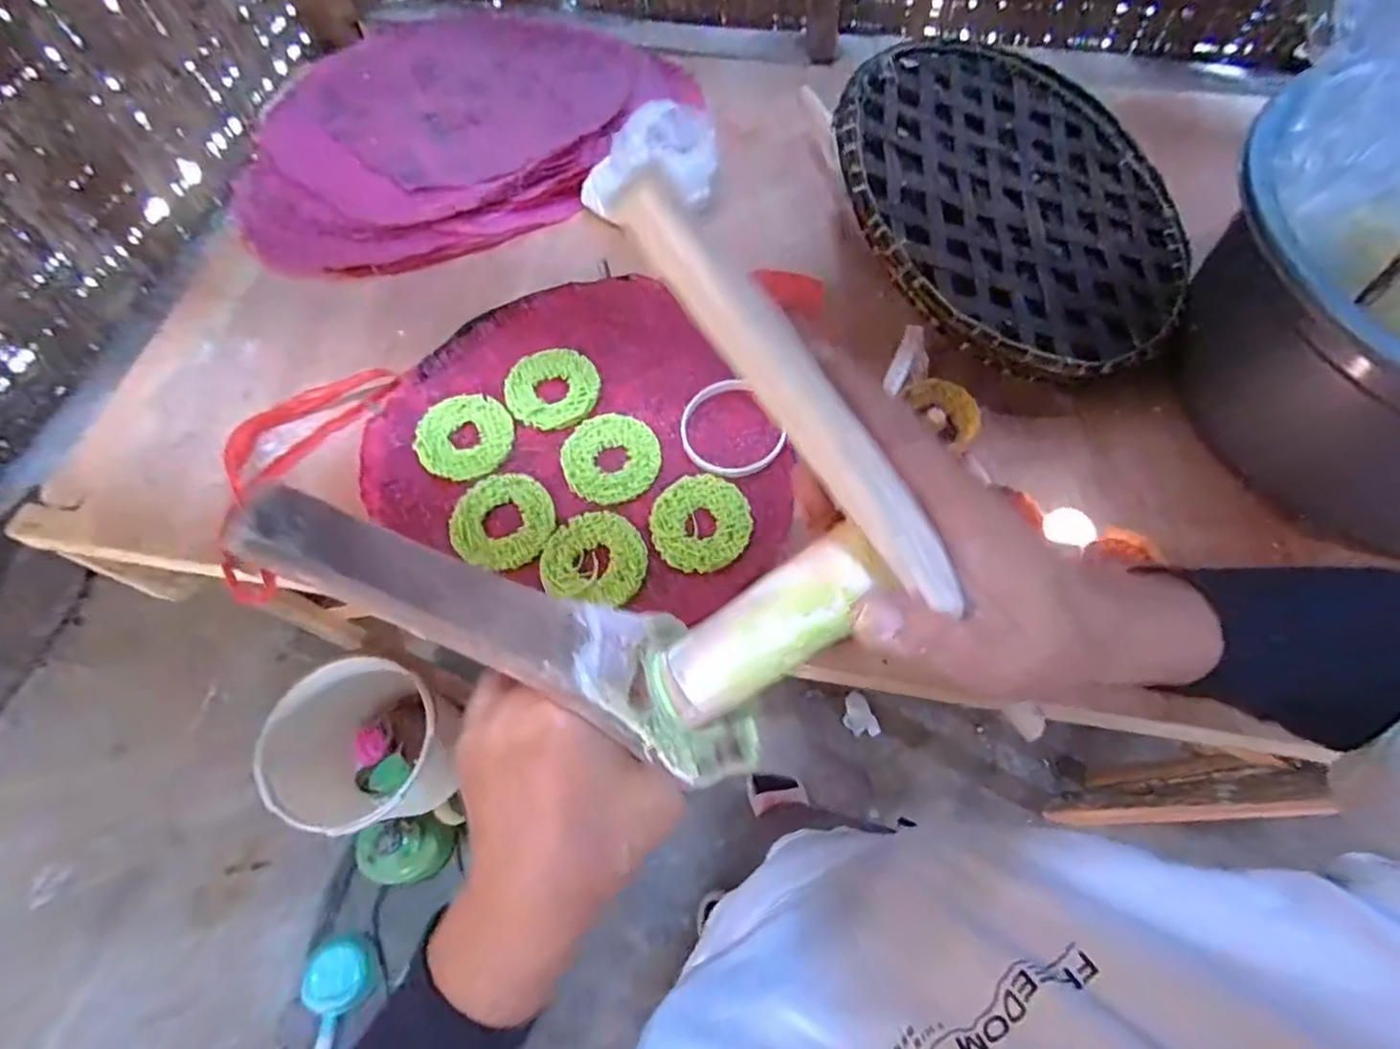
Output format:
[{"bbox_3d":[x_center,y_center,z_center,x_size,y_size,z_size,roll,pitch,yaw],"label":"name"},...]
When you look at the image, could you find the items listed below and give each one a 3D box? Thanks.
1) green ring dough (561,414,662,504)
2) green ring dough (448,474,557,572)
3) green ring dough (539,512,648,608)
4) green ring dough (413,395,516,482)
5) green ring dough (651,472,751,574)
[{"bbox_3d":[-0.072,-0.055,0.511,0.077,0.008,0.079,0,64,0],"label":"green ring dough"},{"bbox_3d":[-0.154,-0.004,0.489,0.077,0.008,0.079,0,64,0],"label":"green ring dough"},{"bbox_3d":[-0.080,0.024,0.474,0.078,0.005,0.074,7,64,4],"label":"green ring dough"},{"bbox_3d":[-0.195,-0.074,0.520,0.076,0.006,0.078,0,64,0],"label":"green ring dough"},{"bbox_3d":[0.001,-0.002,0.484,0.074,0.009,0.078,0,64,0],"label":"green ring dough"}]

